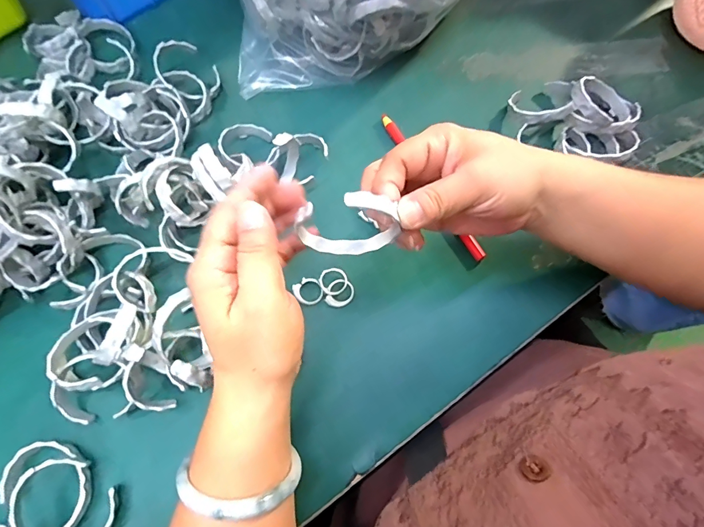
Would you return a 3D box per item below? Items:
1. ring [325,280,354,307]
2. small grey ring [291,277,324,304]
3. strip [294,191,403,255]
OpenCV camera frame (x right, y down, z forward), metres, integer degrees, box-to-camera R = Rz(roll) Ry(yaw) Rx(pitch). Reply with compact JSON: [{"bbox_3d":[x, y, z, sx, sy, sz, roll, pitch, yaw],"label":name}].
[{"bbox_3d":[-0.009,0.024,0.311,0.021,0.004,0.024,14,71,6],"label":"ring"},{"bbox_3d":[-0.035,0.022,0.310,0.021,0.004,0.024,-31,73,-10],"label":"small grey ring"},{"bbox_3d":[-0.003,-0.021,0.230,0.061,0.058,0.015,-1,71,0],"label":"strip"}]

